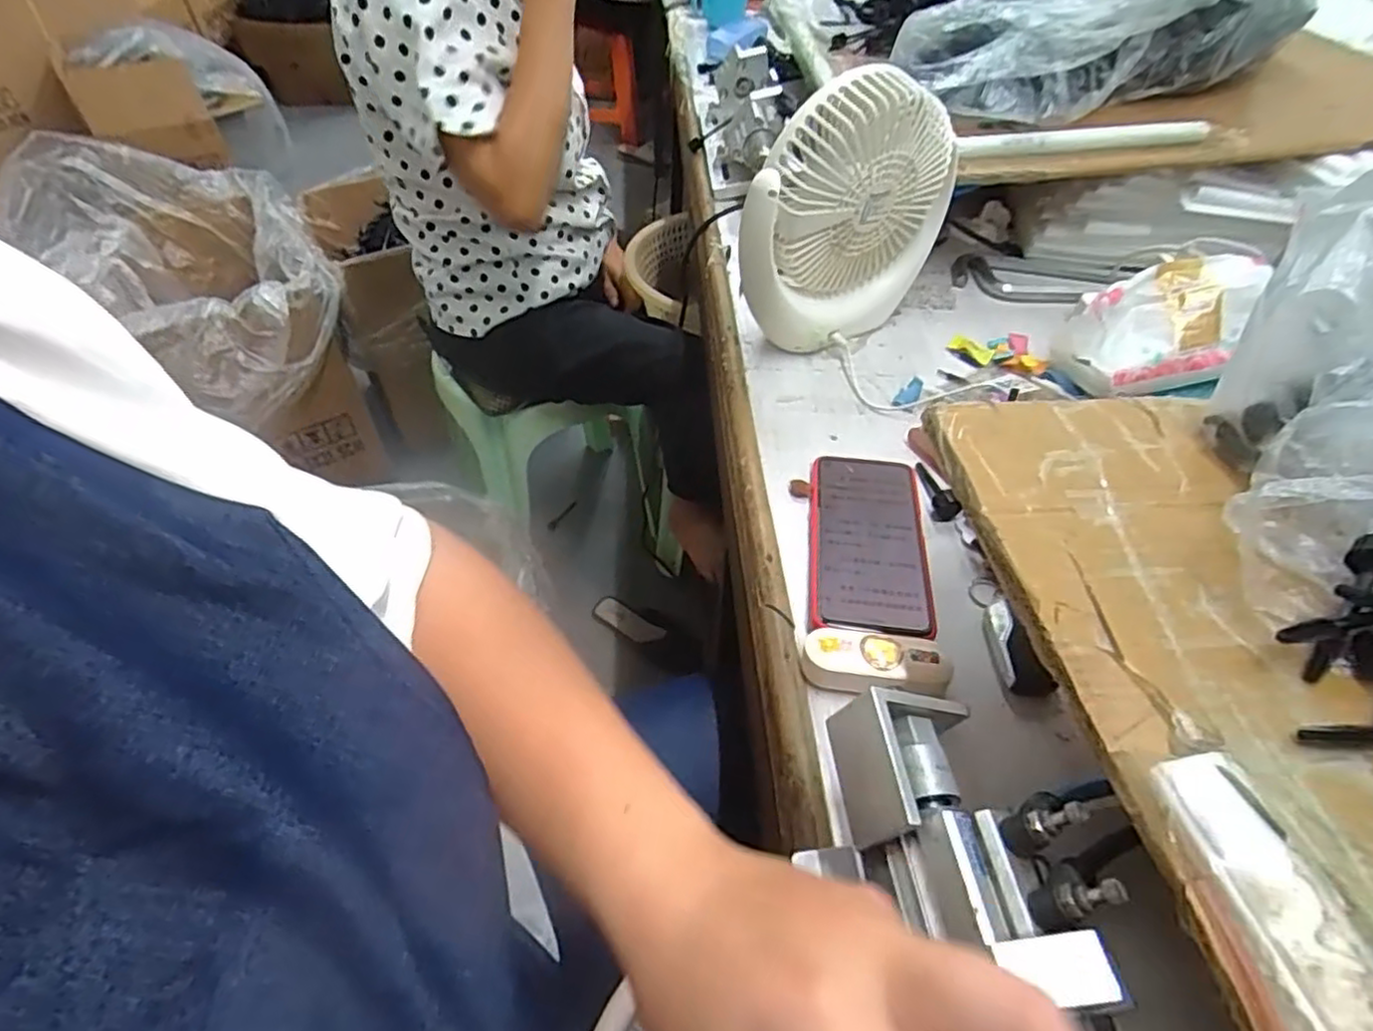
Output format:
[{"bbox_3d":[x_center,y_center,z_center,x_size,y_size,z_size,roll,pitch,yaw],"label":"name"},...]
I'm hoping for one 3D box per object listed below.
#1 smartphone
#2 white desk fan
[{"bbox_3d":[0.125,0.016,0.477,0.076,0.013,0.159,6,49,5],"label":"smartphone"},{"bbox_3d":[0.133,-0.247,0.582,0.181,0.208,0.071,-26,54,-22],"label":"white desk fan"}]

